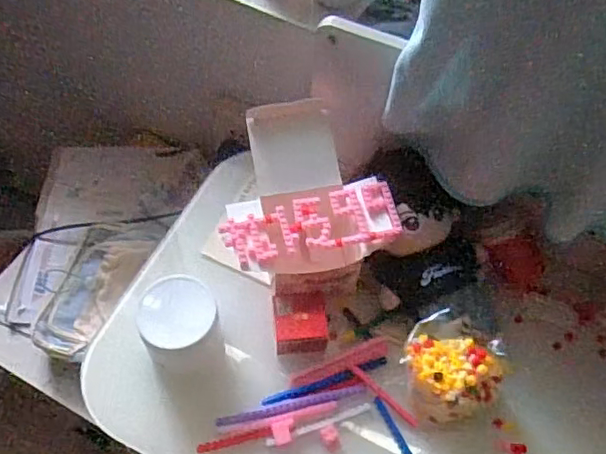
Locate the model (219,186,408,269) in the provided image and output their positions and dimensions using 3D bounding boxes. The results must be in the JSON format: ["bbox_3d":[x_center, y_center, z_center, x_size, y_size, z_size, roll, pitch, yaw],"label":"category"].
[{"bbox_3d":[0.008,-0.004,0.572,0.172,0.021,0.063,-9,57,-9],"label":"model"}]

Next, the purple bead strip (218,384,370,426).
[{"bbox_3d":[-0.010,0.175,0.566,0.149,0.009,0.013,-10,57,-10],"label":"purple bead strip"}]

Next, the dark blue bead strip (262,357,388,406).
[{"bbox_3d":[0.023,0.156,0.583,0.132,0.005,0.014,-15,58,-13],"label":"dark blue bead strip"}]

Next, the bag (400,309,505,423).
[{"bbox_3d":[0.143,0.140,0.561,0.094,0.080,0.088,34,60,19],"label":"bag"}]

